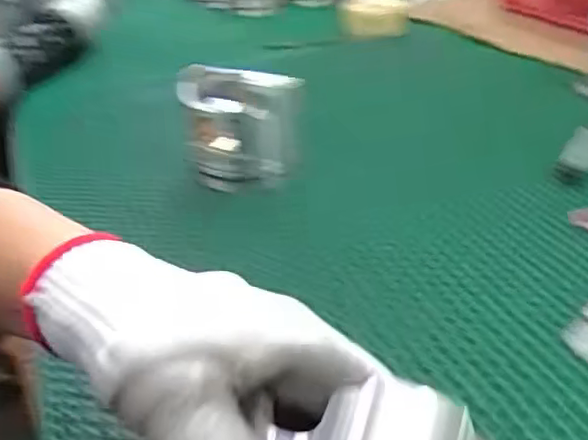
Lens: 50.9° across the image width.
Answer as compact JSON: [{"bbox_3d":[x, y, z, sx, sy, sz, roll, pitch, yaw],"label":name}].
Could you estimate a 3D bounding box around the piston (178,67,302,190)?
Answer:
[{"bbox_3d":[-0.051,-0.091,0.635,0.112,0.103,0.108,-1,33,5],"label":"piston"}]

